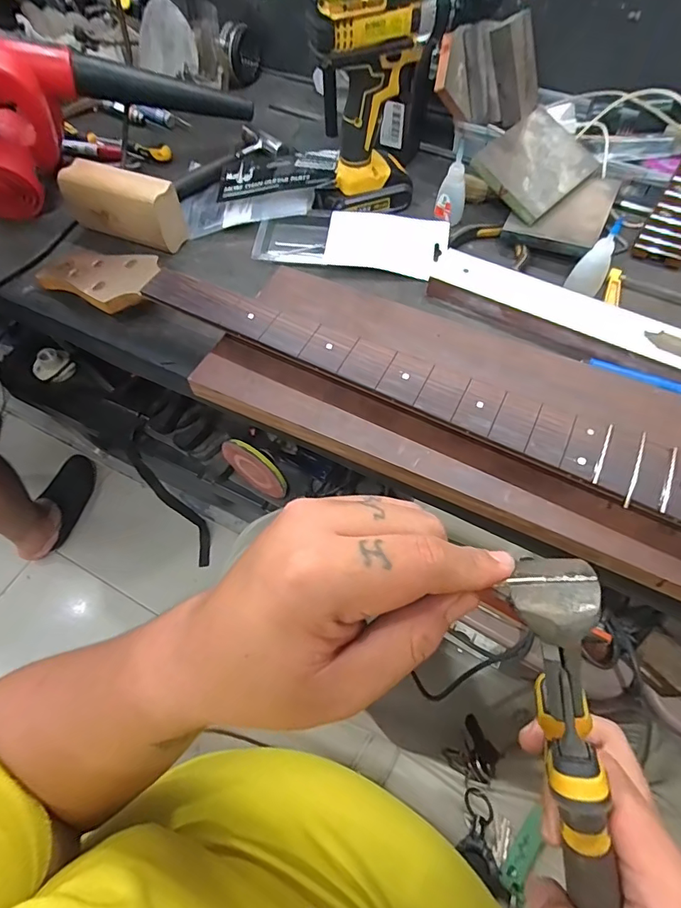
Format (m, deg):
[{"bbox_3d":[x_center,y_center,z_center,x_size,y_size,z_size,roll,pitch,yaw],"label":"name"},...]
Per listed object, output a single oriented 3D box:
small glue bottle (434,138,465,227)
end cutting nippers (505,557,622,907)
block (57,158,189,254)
[{"bbox_3d":[0.129,-0.307,0.518,0.029,0.075,0.027,-6,60,-3],"label":"small glue bottle"},{"bbox_3d":[0.096,0.121,0.186,0.031,0.032,0.152,-11,97,-6],"label":"end cutting nippers"},{"bbox_3d":[-0.243,-0.281,0.511,0.125,0.075,0.054,23,63,13],"label":"block"}]

